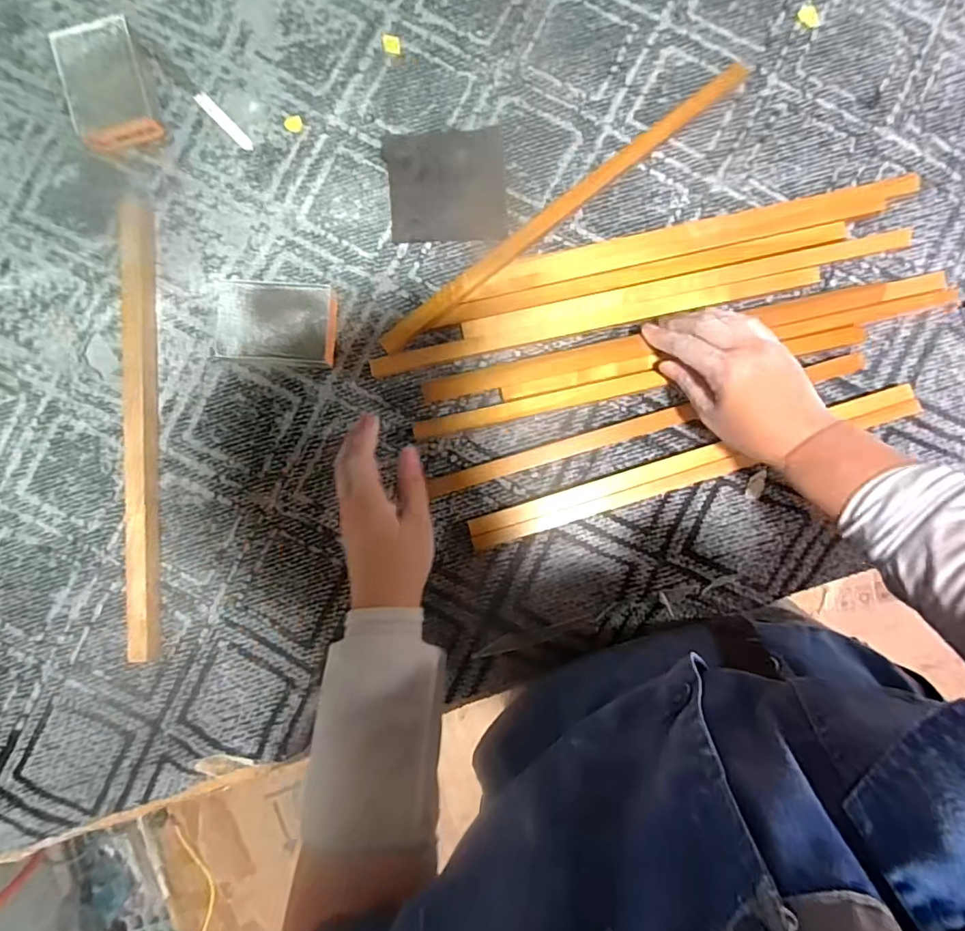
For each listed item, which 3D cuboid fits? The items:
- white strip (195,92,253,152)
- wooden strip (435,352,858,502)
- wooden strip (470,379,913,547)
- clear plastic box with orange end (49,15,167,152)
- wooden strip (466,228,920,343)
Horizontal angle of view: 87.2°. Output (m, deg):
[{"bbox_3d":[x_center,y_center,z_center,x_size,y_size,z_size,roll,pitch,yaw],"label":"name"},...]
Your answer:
[{"bbox_3d":[-0.241,-0.321,0.472,0.011,0.004,0.073,-44,89,-1],"label":"white strip"},{"bbox_3d":[0.152,-0.036,0.468,0.410,0.011,0.017,-17,89,0],"label":"wooden strip"},{"bbox_3d":[0.188,0.003,0.459,0.408,0.015,0.028,-17,89,-1],"label":"wooden strip"},{"bbox_3d":[-0.344,-0.345,0.462,0.071,0.030,0.104,-18,89,-1],"label":"clear plastic box with orange end"},{"bbox_3d":[0.185,-0.164,0.466,0.408,0.014,0.018,-12,89,0],"label":"wooden strip"}]

